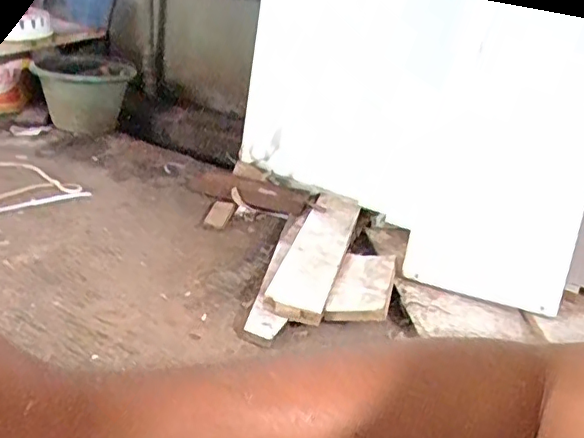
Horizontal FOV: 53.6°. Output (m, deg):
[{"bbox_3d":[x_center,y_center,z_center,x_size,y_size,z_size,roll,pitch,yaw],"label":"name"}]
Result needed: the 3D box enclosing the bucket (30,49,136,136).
[{"bbox_3d":[-0.556,-0.345,1.570,0.247,0.157,0.248,5,28,-2],"label":"bucket"}]

